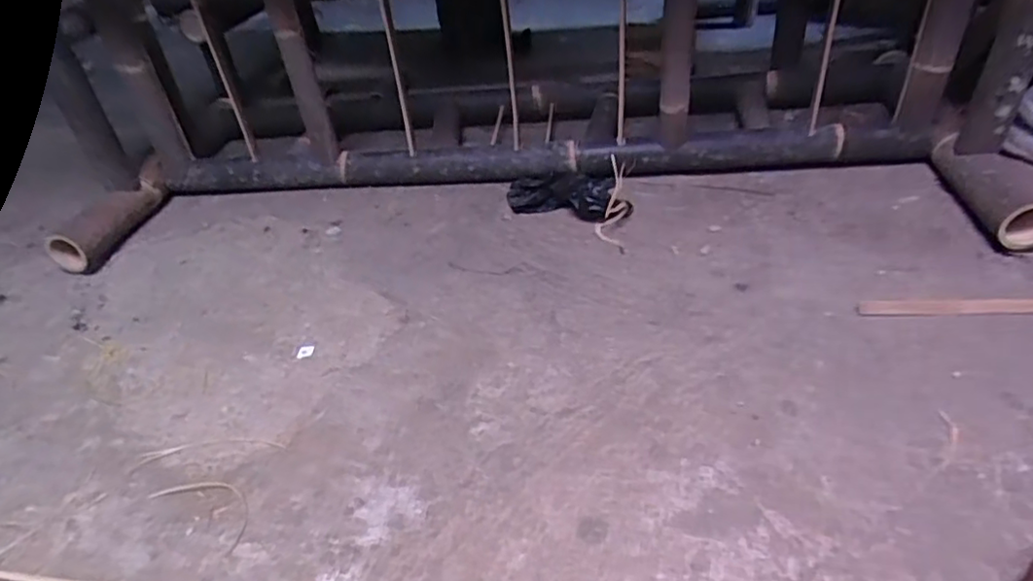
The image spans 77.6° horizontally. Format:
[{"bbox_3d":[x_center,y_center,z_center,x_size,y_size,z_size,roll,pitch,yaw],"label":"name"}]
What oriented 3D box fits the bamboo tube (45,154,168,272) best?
[{"bbox_3d":[-0.823,-0.158,1.317,0.079,0.079,0.302,14,55,25],"label":"bamboo tube"}]

